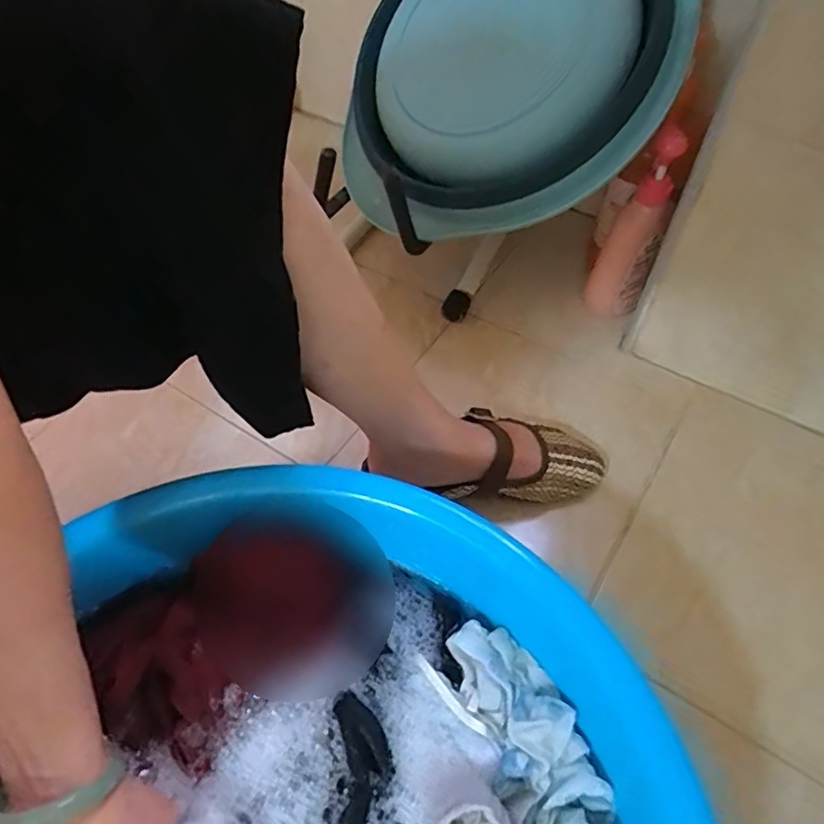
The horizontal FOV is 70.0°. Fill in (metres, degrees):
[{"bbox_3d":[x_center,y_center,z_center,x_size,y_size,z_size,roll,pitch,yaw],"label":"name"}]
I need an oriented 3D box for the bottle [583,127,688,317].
[{"bbox_3d":[0.259,-0.218,0.709,0.052,0.236,0.065,-3,52,-3],"label":"bottle"}]

